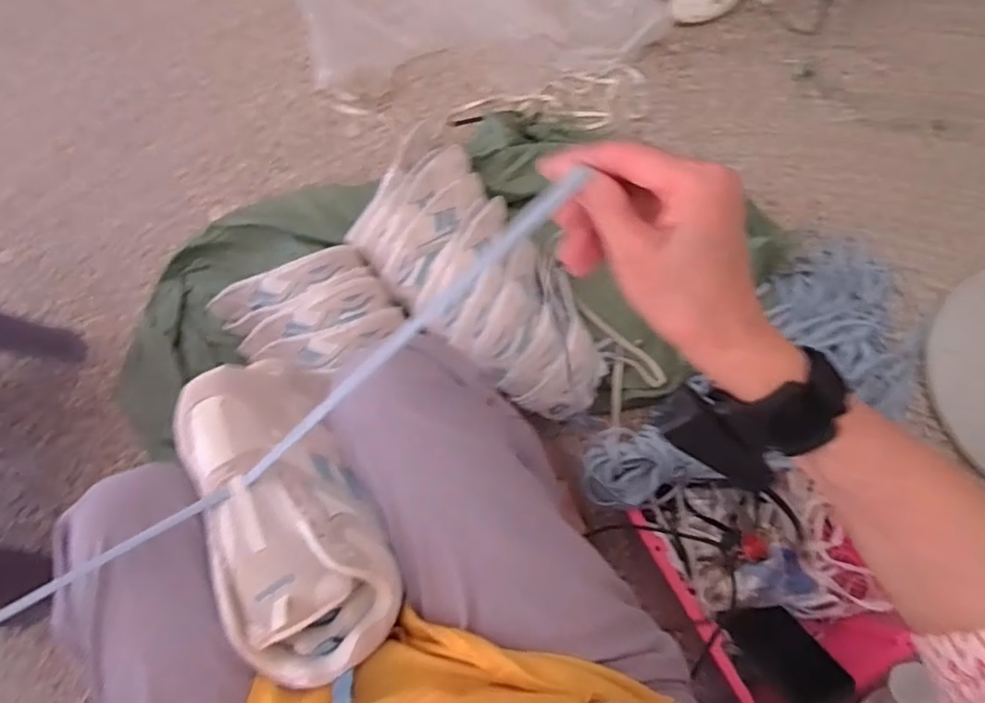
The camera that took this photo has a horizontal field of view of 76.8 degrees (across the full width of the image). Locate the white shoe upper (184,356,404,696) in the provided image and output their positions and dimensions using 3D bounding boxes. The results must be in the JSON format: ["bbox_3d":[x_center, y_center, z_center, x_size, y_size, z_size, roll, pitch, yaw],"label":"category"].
[{"bbox_3d":[-0.152,0.114,0.459,0.114,0.086,0.236,-24,70,-9],"label":"white shoe upper"}]

